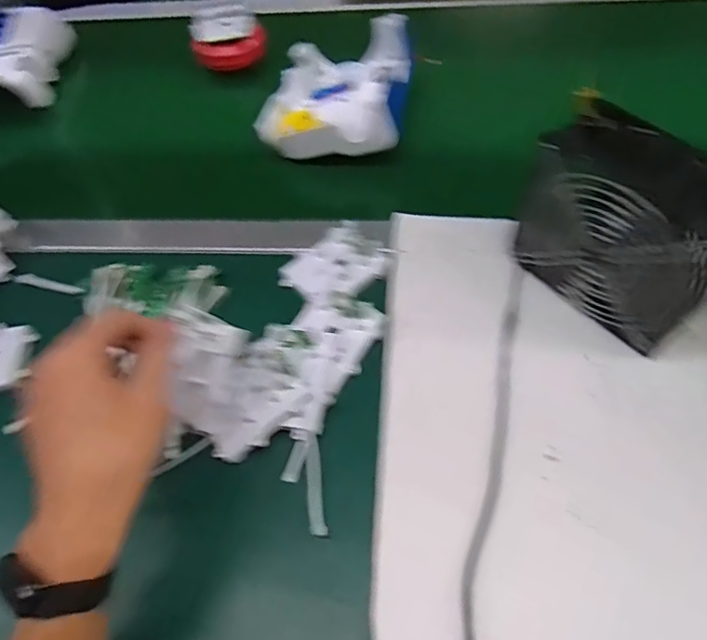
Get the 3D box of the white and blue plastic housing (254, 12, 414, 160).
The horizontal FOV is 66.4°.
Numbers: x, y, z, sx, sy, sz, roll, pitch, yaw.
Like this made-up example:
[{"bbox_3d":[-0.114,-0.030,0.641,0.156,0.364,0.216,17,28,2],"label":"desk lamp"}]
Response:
[{"bbox_3d":[-0.018,-0.270,0.612,0.163,0.066,0.204,4,58,6],"label":"white and blue plastic housing"}]

